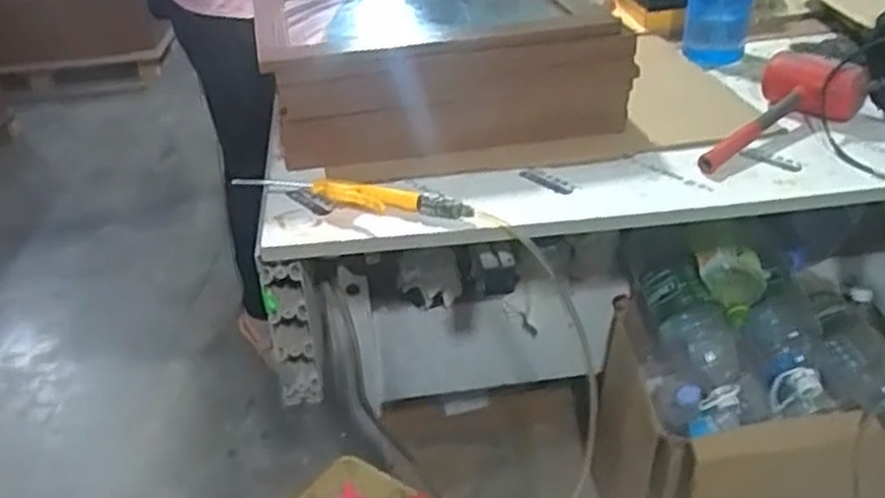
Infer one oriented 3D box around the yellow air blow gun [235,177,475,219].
[{"bbox_3d":[-0.115,-0.068,0.945,0.310,0.023,0.040,9,34,18],"label":"yellow air blow gun"}]

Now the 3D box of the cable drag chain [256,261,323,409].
[{"bbox_3d":[-0.191,0.109,0.987,0.055,0.229,0.028,-8,33,-7],"label":"cable drag chain"}]

